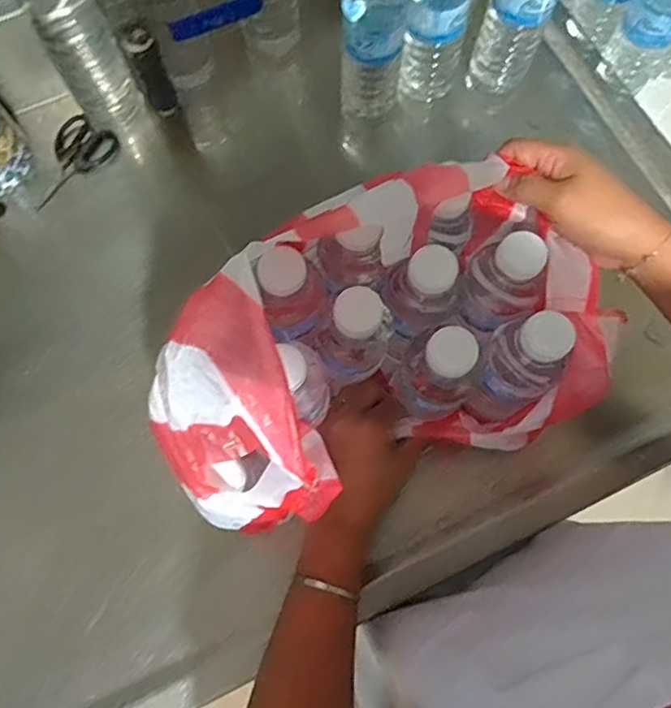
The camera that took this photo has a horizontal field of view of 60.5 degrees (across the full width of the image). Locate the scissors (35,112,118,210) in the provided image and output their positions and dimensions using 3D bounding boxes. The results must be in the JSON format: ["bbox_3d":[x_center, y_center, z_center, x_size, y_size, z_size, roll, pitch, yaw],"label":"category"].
[{"bbox_3d":[-0.274,-0.198,0.585,0.102,0.016,0.047,-44,88,-4],"label":"scissors"}]

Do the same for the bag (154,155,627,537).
[{"bbox_3d":[0.028,0.004,0.394,0.282,0.160,0.163,-19,73,-23],"label":"bag"}]

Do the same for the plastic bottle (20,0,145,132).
[{"bbox_3d":[-0.232,-0.297,0.518,0.067,0.221,0.078,-26,74,-7],"label":"plastic bottle"}]

